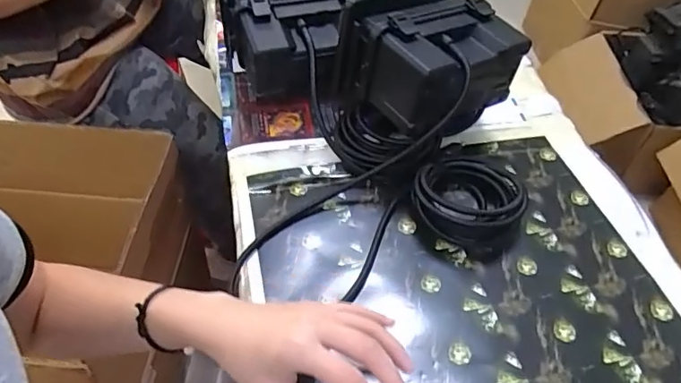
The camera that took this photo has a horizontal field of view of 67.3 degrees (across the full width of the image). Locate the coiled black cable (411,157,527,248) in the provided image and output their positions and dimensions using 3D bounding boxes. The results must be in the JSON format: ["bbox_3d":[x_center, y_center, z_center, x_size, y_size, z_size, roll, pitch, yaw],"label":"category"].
[{"bbox_3d":[0.136,0.004,0.547,0.113,0.042,0.125,15,49,10],"label":"coiled black cable"}]

